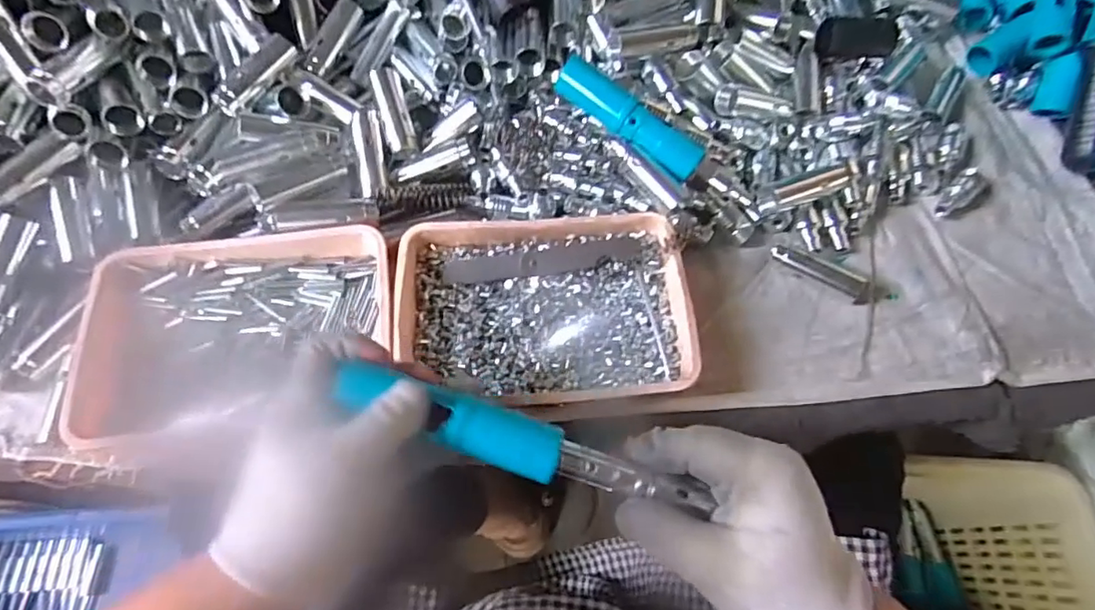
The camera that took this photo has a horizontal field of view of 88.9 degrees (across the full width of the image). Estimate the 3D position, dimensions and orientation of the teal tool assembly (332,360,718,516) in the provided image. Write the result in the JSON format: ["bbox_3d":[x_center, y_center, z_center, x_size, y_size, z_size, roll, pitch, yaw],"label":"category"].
[{"bbox_3d":[-0.011,0.074,0.293,0.198,0.018,0.028,20,67,-2],"label":"teal tool assembly"}]

